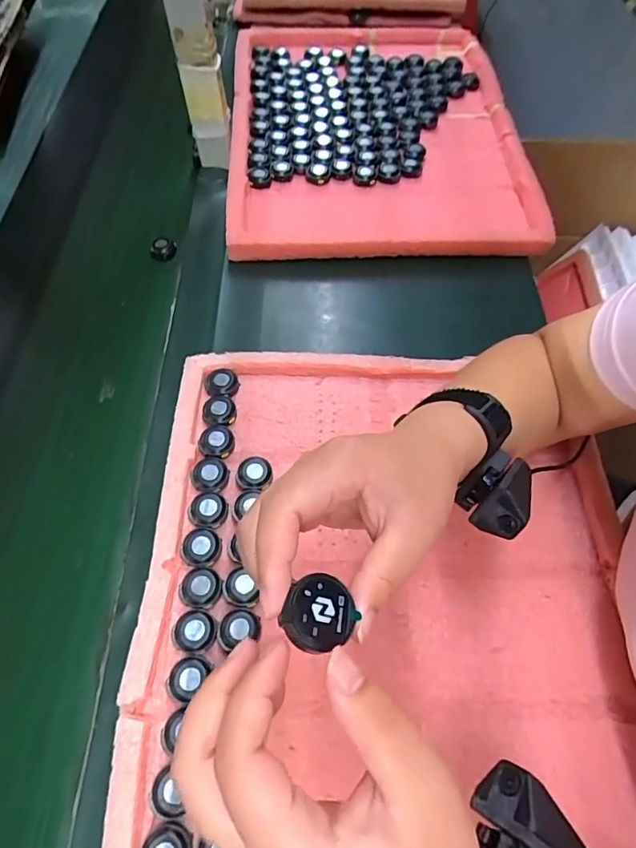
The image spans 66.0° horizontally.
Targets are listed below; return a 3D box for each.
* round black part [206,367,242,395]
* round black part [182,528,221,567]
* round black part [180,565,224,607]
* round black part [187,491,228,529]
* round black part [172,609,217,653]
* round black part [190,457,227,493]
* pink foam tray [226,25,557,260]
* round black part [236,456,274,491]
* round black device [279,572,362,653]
[{"bbox_3d":[-0.090,-0.039,0.460,0.029,0.016,0.032,-20,62,-10],"label":"round black part"},{"bbox_3d":[-0.091,0.096,0.380,0.029,0.009,0.028,-1,60,1],"label":"round black part"},{"bbox_3d":[-0.089,0.123,0.368,0.032,0.011,0.029,-5,60,-1],"label":"round black part"},{"bbox_3d":[-0.089,0.070,0.396,0.031,0.012,0.027,17,62,11],"label":"round black part"},{"bbox_3d":[-0.090,0.148,0.351,0.032,0.013,0.028,11,61,7],"label":"round black part"},{"bbox_3d":[-0.091,0.045,0.412,0.029,0.017,0.029,-1,60,1],"label":"round black part"},{"bbox_3d":[0.076,-0.430,0.680,0.377,0.032,0.543,-3,60,0],"label":"pink foam tray"},{"bbox_3d":[-0.054,0.044,0.414,0.029,0.015,0.030,-1,60,1],"label":"round black part"},{"bbox_3d":[-0.002,0.076,0.198,0.028,0.010,0.028,10,58,-17],"label":"round black device"}]

